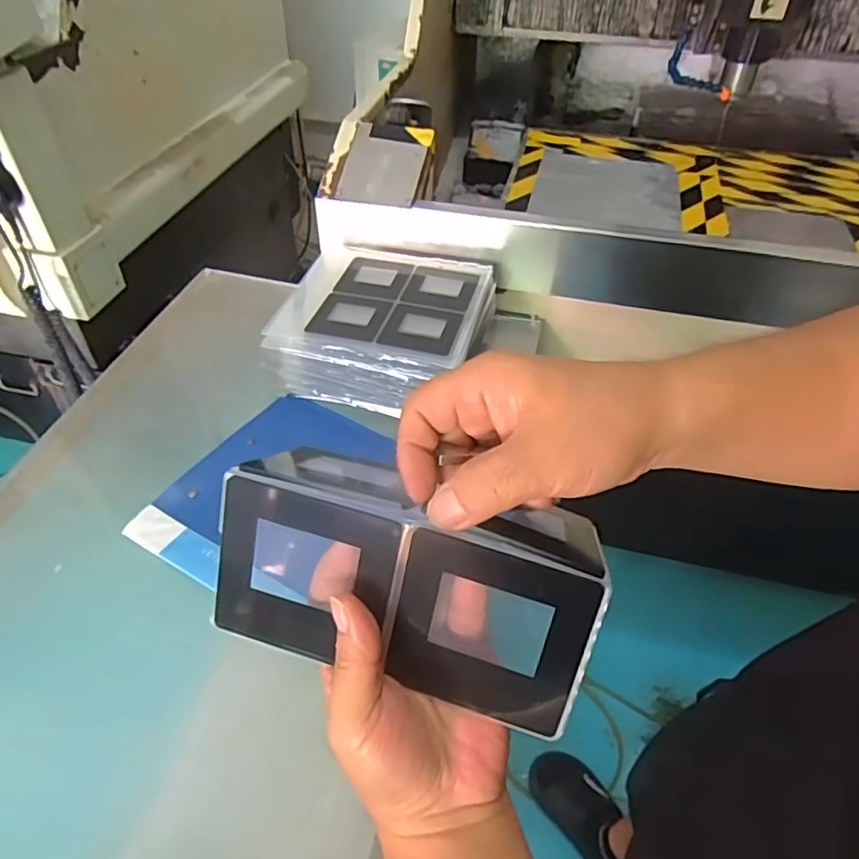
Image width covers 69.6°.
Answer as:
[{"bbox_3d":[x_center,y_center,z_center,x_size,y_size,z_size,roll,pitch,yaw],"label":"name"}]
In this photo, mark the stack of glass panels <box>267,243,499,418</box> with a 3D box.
[{"bbox_3d":[-0.060,-0.131,0.776,0.246,0.080,0.231,12,46,12],"label":"stack of glass panels"}]

